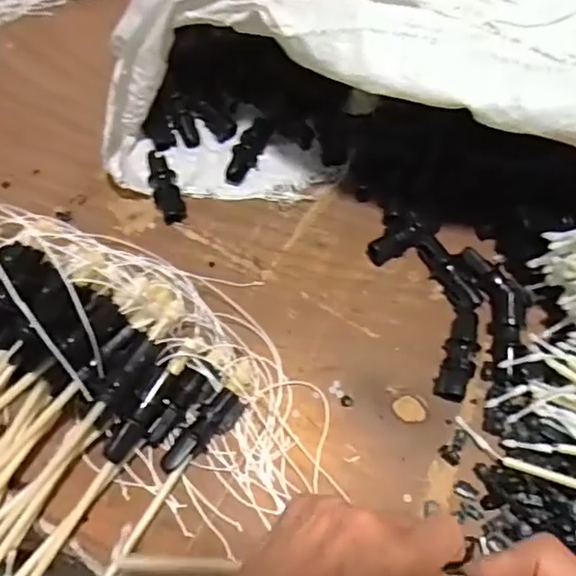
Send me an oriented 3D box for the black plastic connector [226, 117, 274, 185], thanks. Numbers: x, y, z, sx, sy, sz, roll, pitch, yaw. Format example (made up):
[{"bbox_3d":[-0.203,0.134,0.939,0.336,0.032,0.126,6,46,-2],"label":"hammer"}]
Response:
[{"bbox_3d":[-0.032,-0.125,0.540,0.021,0.019,0.075,18,64,9],"label":"black plastic connector"}]

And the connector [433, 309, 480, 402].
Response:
[{"bbox_3d":[0.127,0.048,0.452,0.022,0.019,0.070,17,64,9],"label":"connector"}]

